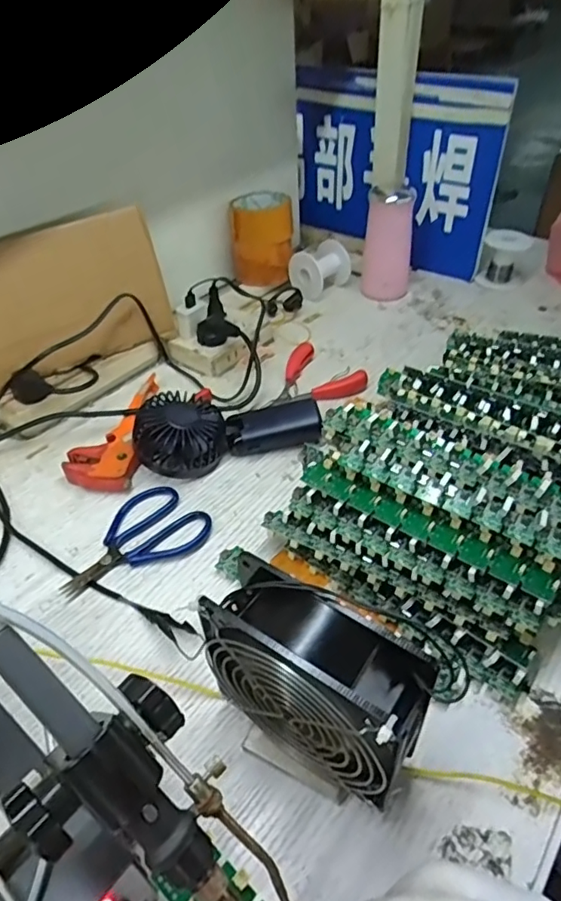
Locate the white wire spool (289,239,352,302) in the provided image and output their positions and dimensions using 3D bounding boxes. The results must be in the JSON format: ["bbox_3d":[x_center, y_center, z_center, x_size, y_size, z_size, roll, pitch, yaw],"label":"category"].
[{"bbox_3d":[0.056,-0.258,0.797,0.080,0.057,0.062,-30,48,-27],"label":"white wire spool"}]

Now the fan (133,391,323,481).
[{"bbox_3d":[-0.053,-0.027,0.555,0.180,0.058,0.087,-12,42,-9],"label":"fan"}]

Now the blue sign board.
[{"bbox_3d":[0.156,-0.393,0.807,0.309,0.245,0.046,28,50,31],"label":"blue sign board"}]

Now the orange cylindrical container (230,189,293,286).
[{"bbox_3d":[-0.025,-0.297,0.792,0.085,0.102,0.079,-3,43,-2],"label":"orange cylindrical container"}]

